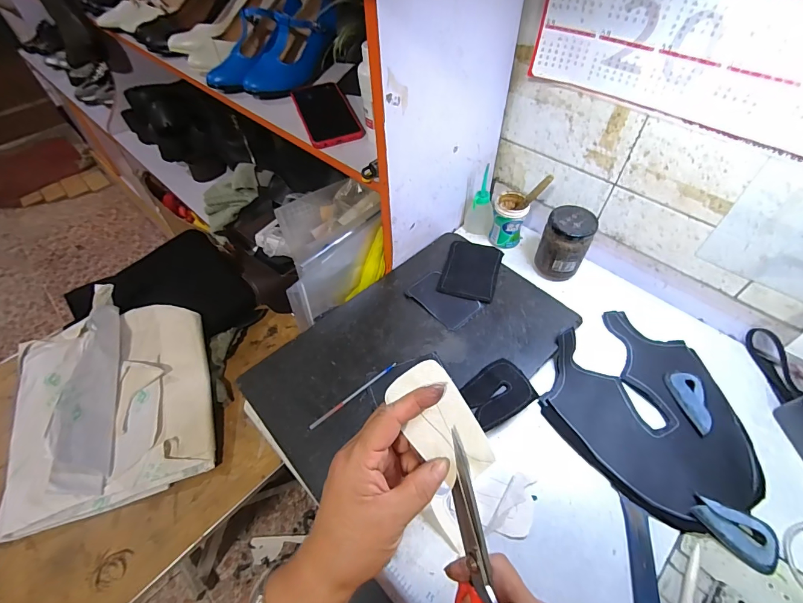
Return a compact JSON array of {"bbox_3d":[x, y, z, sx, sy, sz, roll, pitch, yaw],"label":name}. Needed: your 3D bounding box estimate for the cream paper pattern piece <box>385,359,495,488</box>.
[{"bbox_3d":[0.026,0.082,0.259,0.045,0.006,0.080,-34,82,-3],"label":"cream paper pattern piece"}]

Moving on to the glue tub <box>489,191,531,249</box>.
[{"bbox_3d":[0.171,-0.131,0.602,0.049,0.077,0.053,-1,52,1],"label":"glue tub"}]

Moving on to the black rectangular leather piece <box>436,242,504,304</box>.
[{"bbox_3d":[0.104,-0.048,0.564,0.080,0.004,0.109,13,53,12],"label":"black rectangular leather piece"}]

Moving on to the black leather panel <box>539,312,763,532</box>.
[{"bbox_3d":[0.295,0.123,0.446,0.203,0.024,0.229,-24,55,-16],"label":"black leather panel"}]

